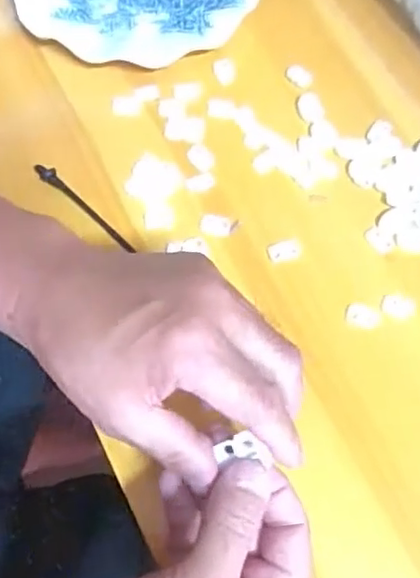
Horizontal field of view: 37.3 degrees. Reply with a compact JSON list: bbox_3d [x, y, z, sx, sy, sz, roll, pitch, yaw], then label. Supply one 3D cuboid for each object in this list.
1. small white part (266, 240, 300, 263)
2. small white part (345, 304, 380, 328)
[{"bbox_3d":[0.047,-0.025,0.399,0.020,0.004,0.013,-8,67,-7],"label":"small white part"},{"bbox_3d":[0.095,0.016,0.385,0.020,0.004,0.013,13,67,3],"label":"small white part"}]

